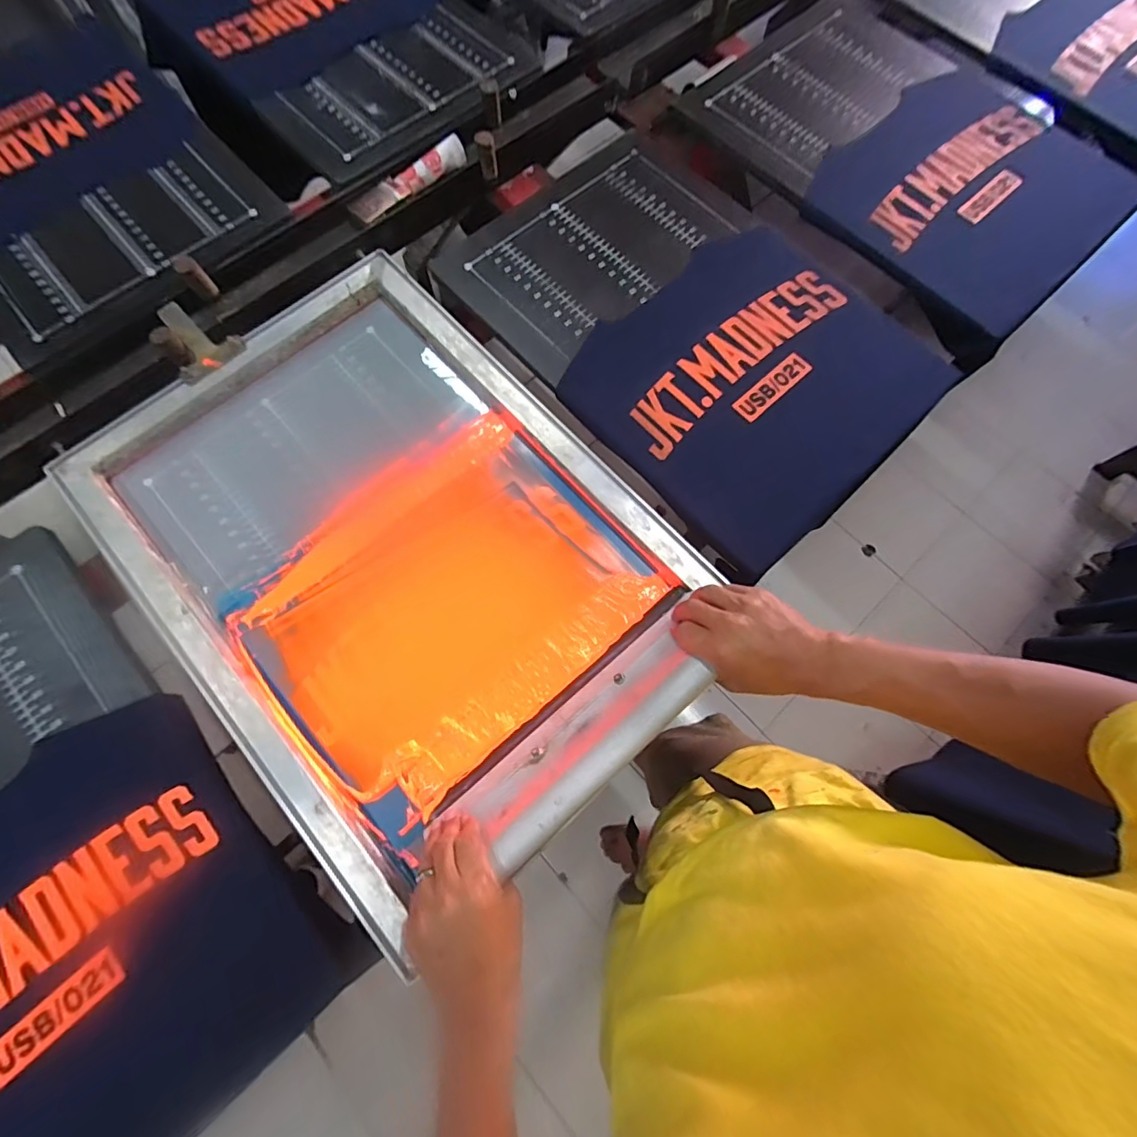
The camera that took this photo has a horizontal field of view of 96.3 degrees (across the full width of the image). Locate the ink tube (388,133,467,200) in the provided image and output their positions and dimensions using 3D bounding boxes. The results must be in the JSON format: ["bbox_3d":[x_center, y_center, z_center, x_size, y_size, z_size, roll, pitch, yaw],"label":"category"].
[{"bbox_3d":[-0.196,-0.561,0.717,0.033,0.024,0.125,44,78,11],"label":"ink tube"}]

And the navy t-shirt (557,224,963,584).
[{"bbox_3d":[0.233,-0.238,0.645,0.397,0.014,0.359,-41,79,-11],"label":"navy t-shirt"}]

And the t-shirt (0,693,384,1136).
[{"bbox_3d":[-0.463,0.382,0.474,0.418,0.069,0.382,-41,87,-12],"label":"t-shirt"}]

